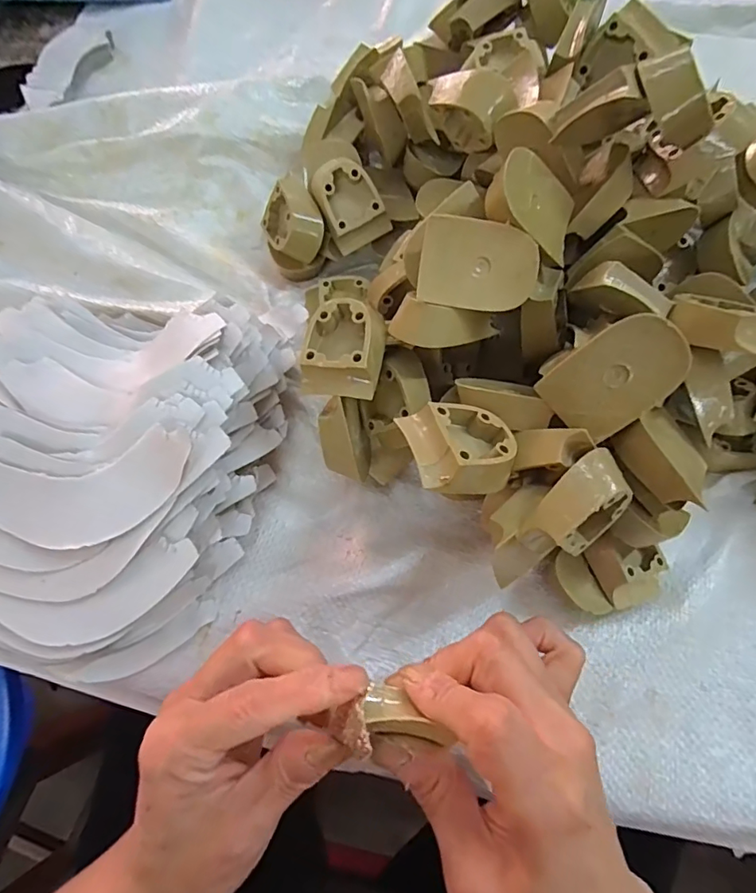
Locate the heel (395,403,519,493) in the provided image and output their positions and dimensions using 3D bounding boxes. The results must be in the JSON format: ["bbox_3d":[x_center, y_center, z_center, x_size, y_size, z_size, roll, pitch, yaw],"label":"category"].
[{"bbox_3d":[0.036,0.002,0.223,0.049,0.022,0.040,-6,52,-33],"label":"heel"}]

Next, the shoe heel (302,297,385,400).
[{"bbox_3d":[-0.018,-0.051,0.256,0.040,0.021,0.050,8,70,2],"label":"shoe heel"}]

